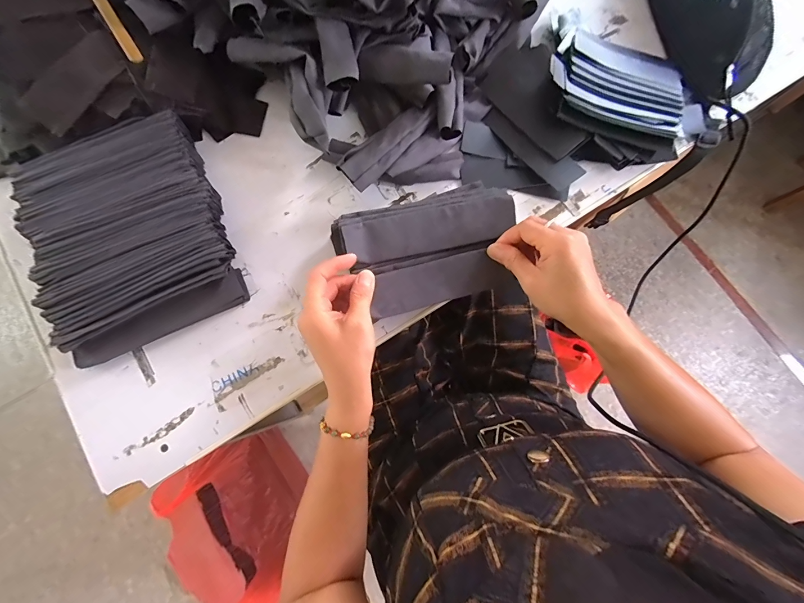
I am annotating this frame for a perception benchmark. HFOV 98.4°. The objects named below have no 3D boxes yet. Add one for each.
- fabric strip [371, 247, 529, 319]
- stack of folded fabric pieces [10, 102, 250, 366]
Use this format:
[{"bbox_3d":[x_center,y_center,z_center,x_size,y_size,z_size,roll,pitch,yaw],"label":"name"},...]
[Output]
[{"bbox_3d":[0.048,-0.023,0.375,0.159,0.013,0.057,-7,91,-10],"label":"fabric strip"},{"bbox_3d":[-0.305,-0.078,0.396,0.189,0.052,0.236,-23,79,-6],"label":"stack of folded fabric pieces"}]

